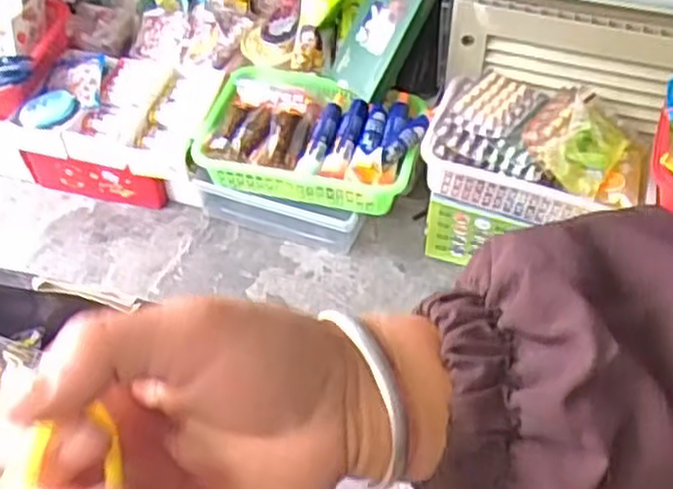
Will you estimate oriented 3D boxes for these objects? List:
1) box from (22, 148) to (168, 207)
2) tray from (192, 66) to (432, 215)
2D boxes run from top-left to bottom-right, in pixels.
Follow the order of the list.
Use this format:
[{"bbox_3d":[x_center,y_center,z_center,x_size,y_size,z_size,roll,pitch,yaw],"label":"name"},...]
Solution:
[{"bbox_3d":[-0.337,-0.093,1.101,0.199,0.098,0.019,10,59,4],"label":"box"},{"bbox_3d":[-0.028,-0.144,1.053,0.282,0.068,0.182,9,49,9],"label":"tray"}]

